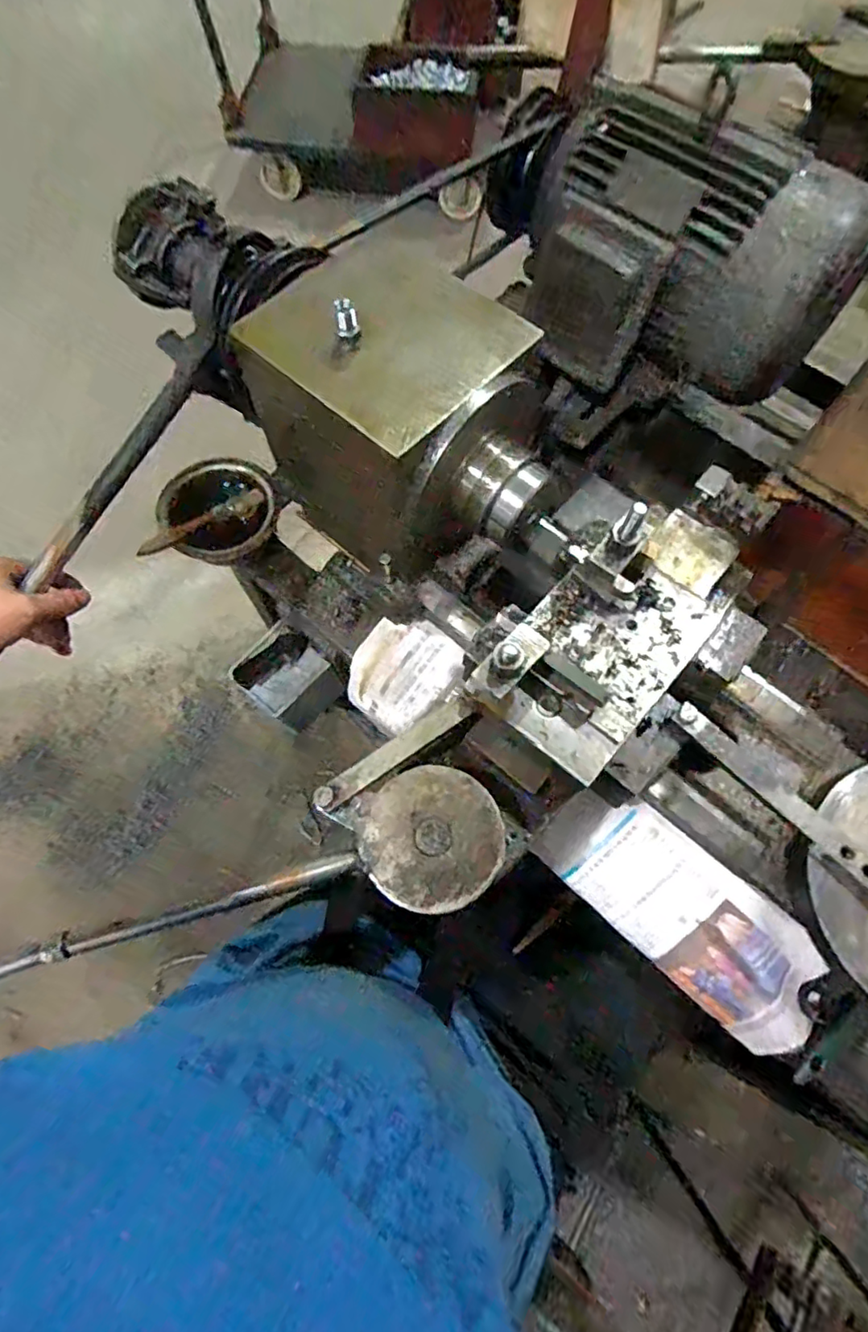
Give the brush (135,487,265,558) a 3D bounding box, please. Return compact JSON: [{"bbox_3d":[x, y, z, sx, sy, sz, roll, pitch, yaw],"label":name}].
[{"bbox_3d":[-0.256,-0.159,0.652,0.146,0.029,0.027,-33,71,-13],"label":"brush"}]

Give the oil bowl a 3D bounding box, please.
[{"bbox_3d":[-0.239,-0.179,0.661,0.120,0.041,0.123,-27,70,-11],"label":"oil bowl"}]

